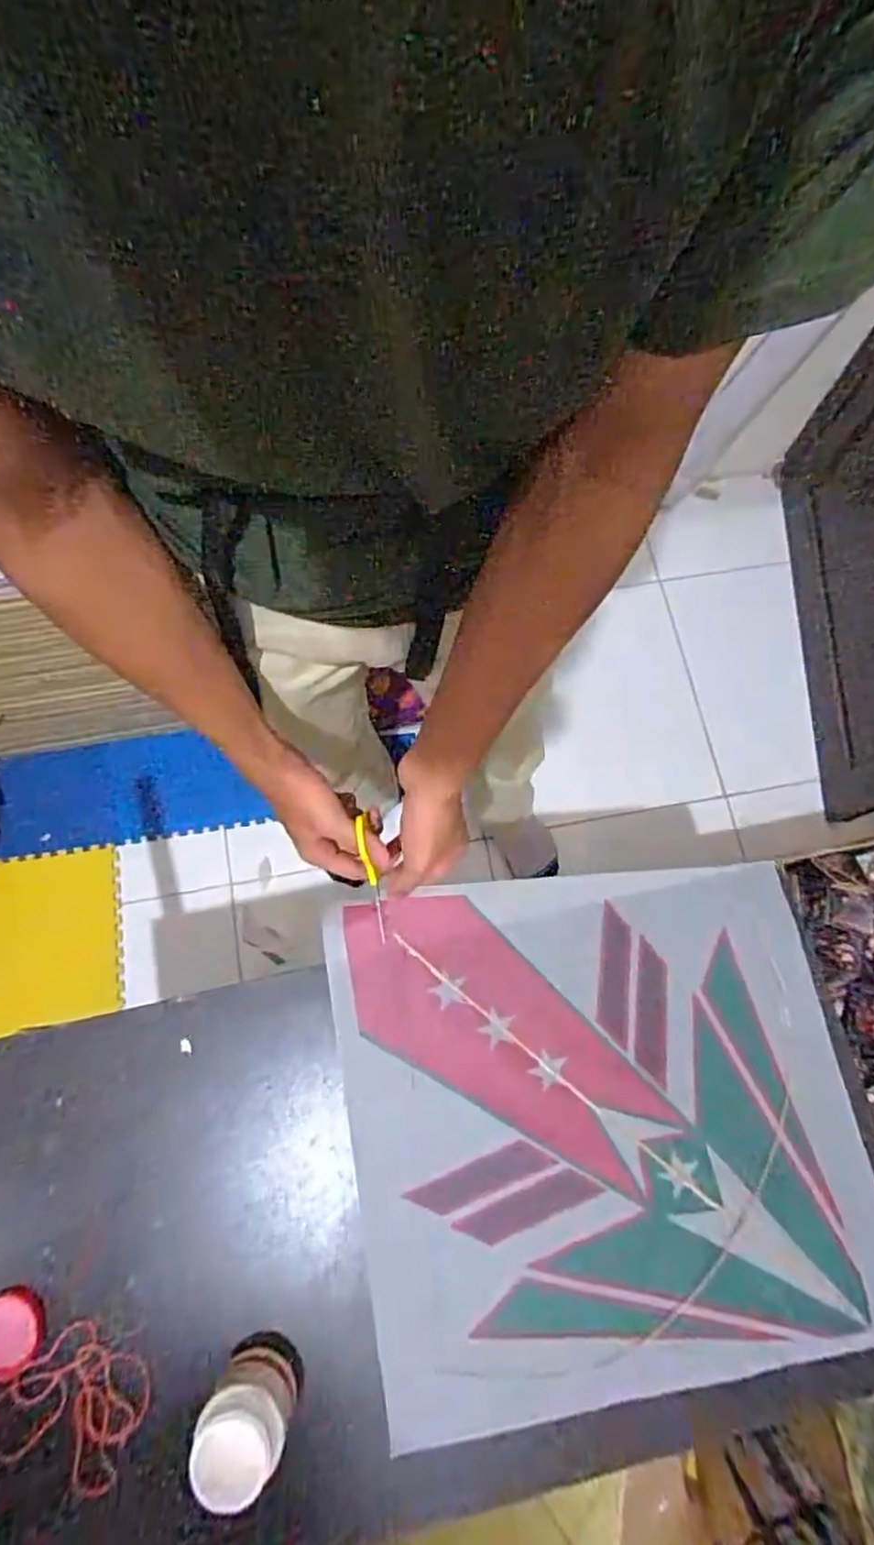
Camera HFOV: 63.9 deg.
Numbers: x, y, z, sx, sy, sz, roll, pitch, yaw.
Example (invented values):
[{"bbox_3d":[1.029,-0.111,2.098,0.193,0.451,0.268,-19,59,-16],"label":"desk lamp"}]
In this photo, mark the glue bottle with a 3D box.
[{"bbox_3d":[-0.129,0.448,0.488,0.061,0.087,0.060,0,74,-1],"label":"glue bottle"}]

